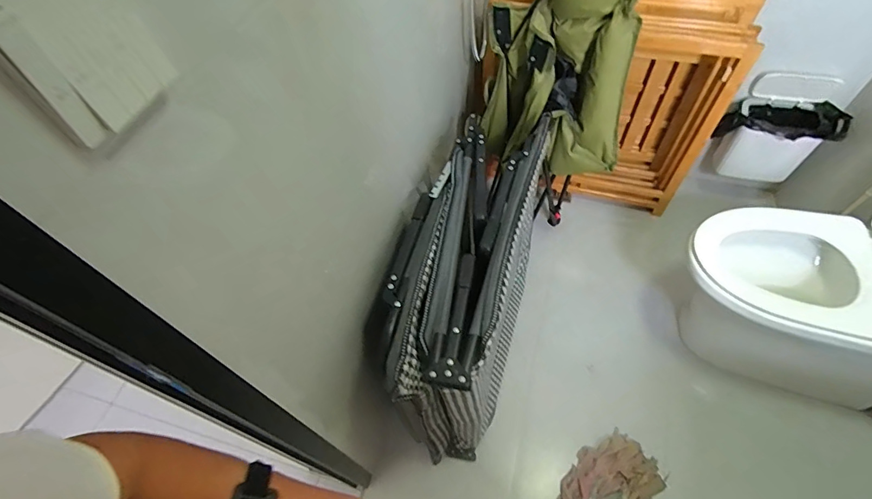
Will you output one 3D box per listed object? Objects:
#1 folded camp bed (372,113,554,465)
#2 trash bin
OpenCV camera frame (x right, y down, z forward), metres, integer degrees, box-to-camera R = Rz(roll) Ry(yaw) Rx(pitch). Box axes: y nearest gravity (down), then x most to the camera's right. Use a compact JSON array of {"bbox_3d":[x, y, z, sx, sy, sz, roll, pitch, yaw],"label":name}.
[{"bbox_3d":[0.096,0.115,1.141,0.255,0.643,0.669,13,60,12],"label":"folded camp bed"},{"bbox_3d":[1.138,-0.389,1.484,0.327,0.360,0.201,28,64,20],"label":"trash bin"}]

